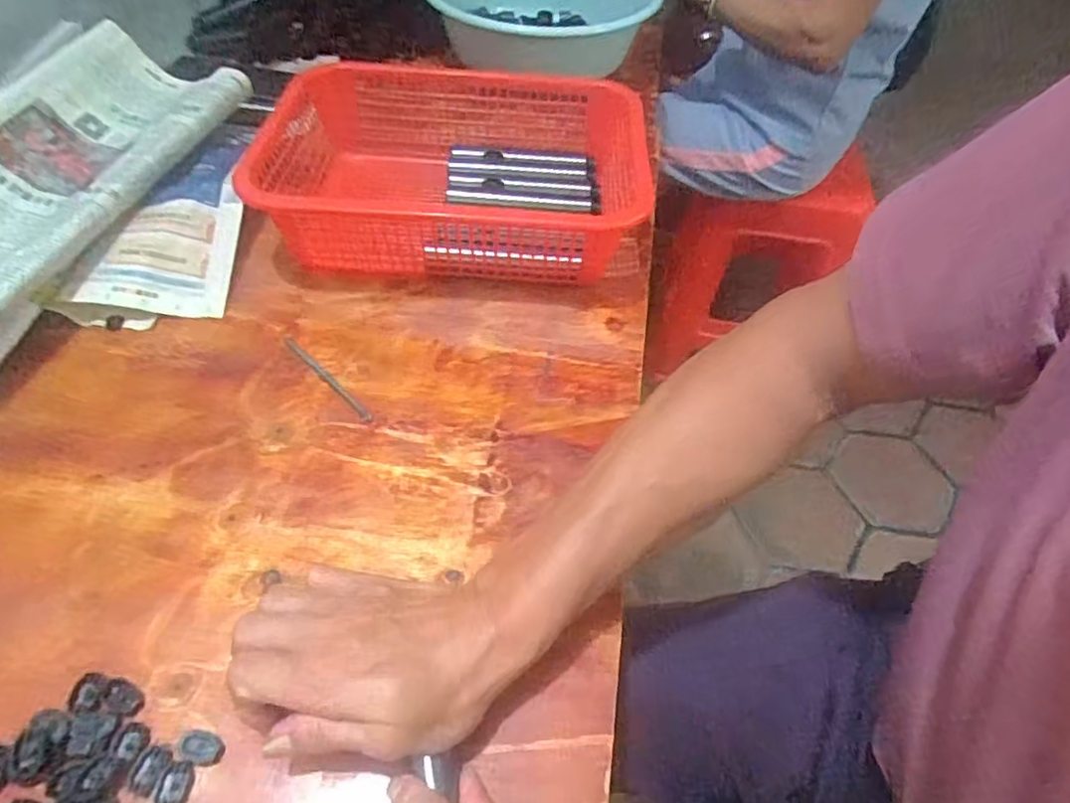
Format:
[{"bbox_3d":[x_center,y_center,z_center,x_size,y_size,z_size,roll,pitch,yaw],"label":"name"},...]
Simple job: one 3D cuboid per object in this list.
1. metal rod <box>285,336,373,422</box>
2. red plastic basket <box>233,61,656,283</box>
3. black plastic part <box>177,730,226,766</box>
[{"bbox_3d":[-0.161,-0.019,0.489,0.007,0.007,0.110,-35,60,-29],"label":"metal rod"},{"bbox_3d":[-0.078,-0.207,0.592,0.318,0.109,0.234,2,49,-3],"label":"red plastic basket"},{"bbox_3d":[-0.171,0.176,0.322,0.023,0.006,0.015,12,50,6],"label":"black plastic part"}]

